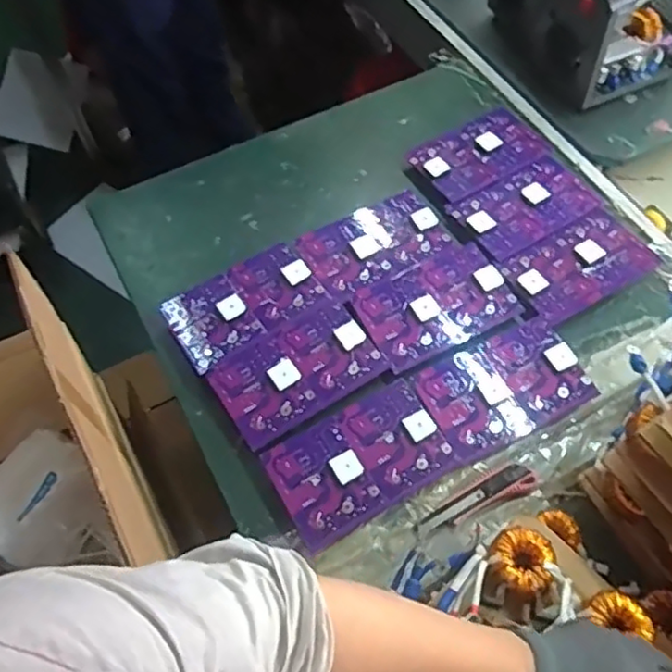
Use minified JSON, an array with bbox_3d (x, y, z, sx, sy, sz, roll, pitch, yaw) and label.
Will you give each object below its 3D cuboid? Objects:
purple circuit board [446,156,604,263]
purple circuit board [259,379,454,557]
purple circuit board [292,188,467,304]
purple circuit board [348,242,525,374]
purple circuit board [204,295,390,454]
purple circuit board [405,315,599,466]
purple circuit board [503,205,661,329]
[{"bbox_3d":[0.280,-0.191,0.930,0.200,0.008,0.120,-31,64,-15],"label":"purple circuit board"},{"bbox_3d":[0.025,0.142,0.737,0.196,0.007,0.127,-28,64,-14],"label":"purple circuit board"},{"bbox_3d":[0.059,-0.134,0.889,0.197,0.017,0.123,-25,63,-12],"label":"purple circuit board"},{"bbox_3d":[0.133,-0.042,0.844,0.198,0.013,0.129,-24,63,-12],"label":"purple circuit board"},{"bbox_3d":[-0.050,0.040,0.797,0.200,0.010,0.128,-31,64,-15],"label":"purple circuit board"},{"bbox_3d":[0.203,0.058,0.779,0.198,0.008,0.129,-24,63,-12],"label":"purple circuit board"},{"bbox_3d":[0.336,-0.102,0.870,0.200,0.011,0.117,-29,64,-14],"label":"purple circuit board"}]

